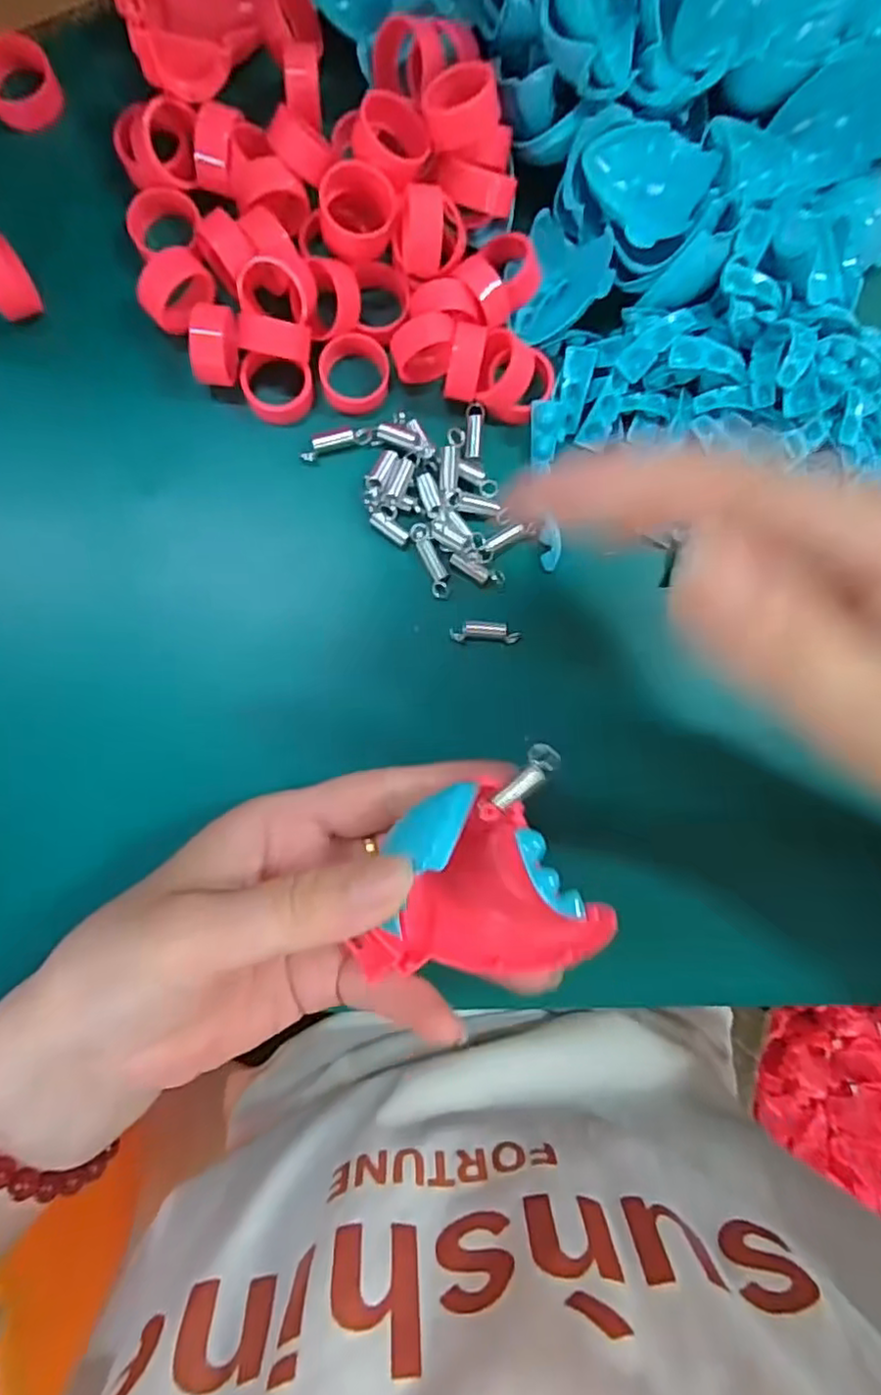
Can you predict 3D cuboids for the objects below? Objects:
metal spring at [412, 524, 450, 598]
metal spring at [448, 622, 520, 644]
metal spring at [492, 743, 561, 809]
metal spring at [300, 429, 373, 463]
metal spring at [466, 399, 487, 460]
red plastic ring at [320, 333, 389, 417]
[{"bbox_3d":[-0.003,-0.052,0.243,0.008,0.006,0.028,-21,91,-5],"label":"metal spring"},{"bbox_3d":[0.017,-0.025,0.243,0.026,0.004,0.008,3,89,-5],"label":"metal spring"},{"bbox_3d":[0.025,0.023,0.184,0.009,0.004,0.023,43,86,-3],"label":"metal spring"},{"bbox_3d":[-0.039,-0.096,0.241,0.028,0.007,0.006,-19,90,-5],"label":"metal spring"},{"bbox_3d":[0.013,-0.102,0.245,0.007,0.005,0.023,2,89,-5],"label":"metal spring"},{"bbox_3d":[-0.032,-0.121,0.242,0.025,0.015,0.024,0,89,-5],"label":"red plastic ring"}]

